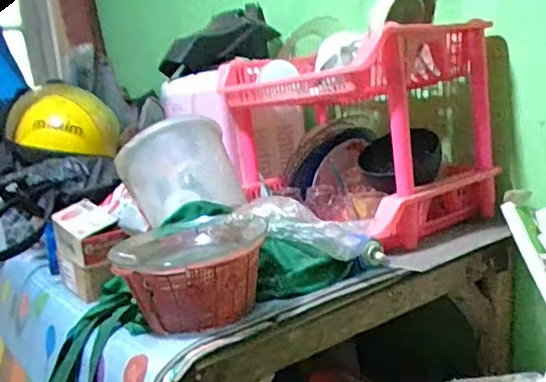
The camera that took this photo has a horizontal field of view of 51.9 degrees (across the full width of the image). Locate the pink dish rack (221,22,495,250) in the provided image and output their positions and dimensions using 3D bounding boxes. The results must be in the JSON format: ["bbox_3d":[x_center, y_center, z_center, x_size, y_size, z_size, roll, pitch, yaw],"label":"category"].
[{"bbox_3d":[0.159,-0.105,1.100,0.339,0.340,0.438,-13,10,-34],"label":"pink dish rack"}]

